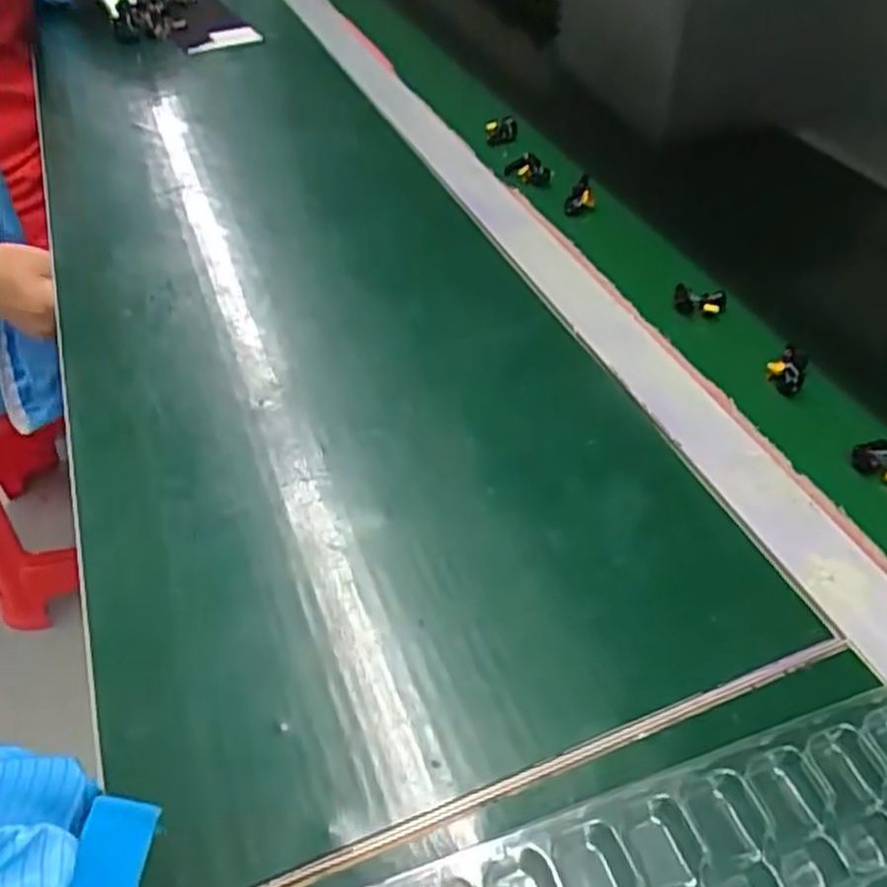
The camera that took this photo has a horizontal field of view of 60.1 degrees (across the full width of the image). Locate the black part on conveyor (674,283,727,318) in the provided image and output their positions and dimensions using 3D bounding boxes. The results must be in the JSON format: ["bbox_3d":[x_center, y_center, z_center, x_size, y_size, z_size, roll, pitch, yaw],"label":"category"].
[{"bbox_3d":[0.170,-0.095,0.511,0.033,0.013,0.017,12,55,9],"label":"black part on conveyor"}]

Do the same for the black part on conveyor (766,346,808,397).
[{"bbox_3d":[0.206,-0.046,0.463,0.021,0.014,0.030,16,56,12],"label":"black part on conveyor"}]

